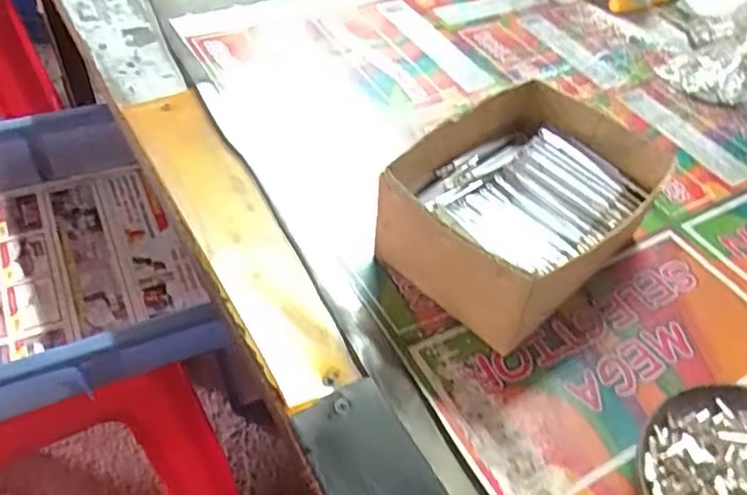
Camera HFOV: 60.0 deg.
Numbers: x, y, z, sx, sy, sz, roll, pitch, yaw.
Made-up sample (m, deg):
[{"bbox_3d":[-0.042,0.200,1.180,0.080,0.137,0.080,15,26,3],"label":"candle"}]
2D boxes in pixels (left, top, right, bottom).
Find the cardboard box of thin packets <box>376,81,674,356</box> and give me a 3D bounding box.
[{"bbox_3d":[0.091,-0.024,0.402,0.156,0.071,0.117,-34,60,-29],"label":"cardboard box of thin packets"}]

